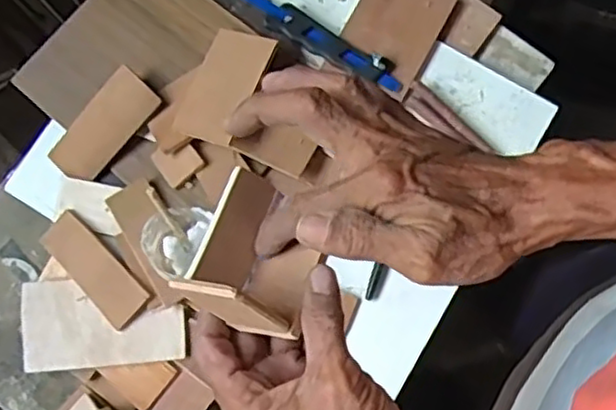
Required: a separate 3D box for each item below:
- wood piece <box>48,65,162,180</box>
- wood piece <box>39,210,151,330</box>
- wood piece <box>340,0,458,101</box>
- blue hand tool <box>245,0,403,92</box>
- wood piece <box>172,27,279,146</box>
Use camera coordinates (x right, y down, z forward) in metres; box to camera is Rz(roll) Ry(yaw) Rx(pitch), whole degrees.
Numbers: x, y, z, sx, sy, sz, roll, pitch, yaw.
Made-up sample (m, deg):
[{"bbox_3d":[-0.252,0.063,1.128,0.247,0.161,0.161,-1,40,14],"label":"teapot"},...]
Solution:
[{"bbox_3d":[-0.188,-0.073,0.640,0.052,0.010,0.111,44,95,7],"label":"wood piece"},{"bbox_3d":[-0.189,0.056,0.613,0.110,0.011,0.041,44,82,7],"label":"wood piece"},{"bbox_3d":[0.084,-0.174,0.668,0.084,0.010,0.113,28,81,4],"label":"wood piece"},{"bbox_3d":[-0.041,-0.188,0.657,0.298,0.018,0.034,33,81,5],"label":"blue hand tool"},{"bbox_3d":[-0.074,-0.109,0.621,0.067,0.009,0.114,14,67,26],"label":"wood piece"}]

